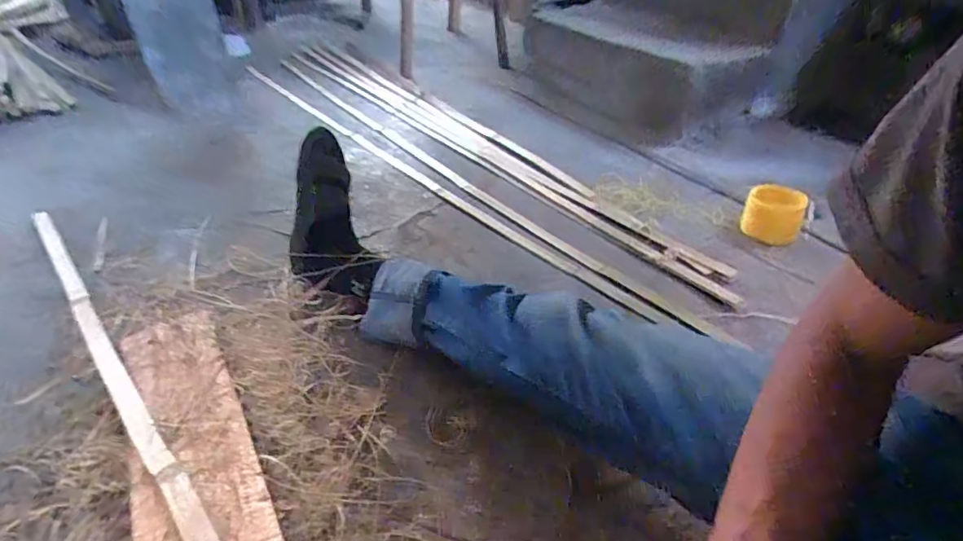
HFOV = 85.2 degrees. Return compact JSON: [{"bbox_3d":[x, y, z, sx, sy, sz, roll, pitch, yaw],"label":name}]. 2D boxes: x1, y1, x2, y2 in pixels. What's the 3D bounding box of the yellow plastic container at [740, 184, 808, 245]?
[{"bbox_3d":[0.560,-0.106,1.004,0.101,0.081,0.098,20,40,26],"label":"yellow plastic container"}]

